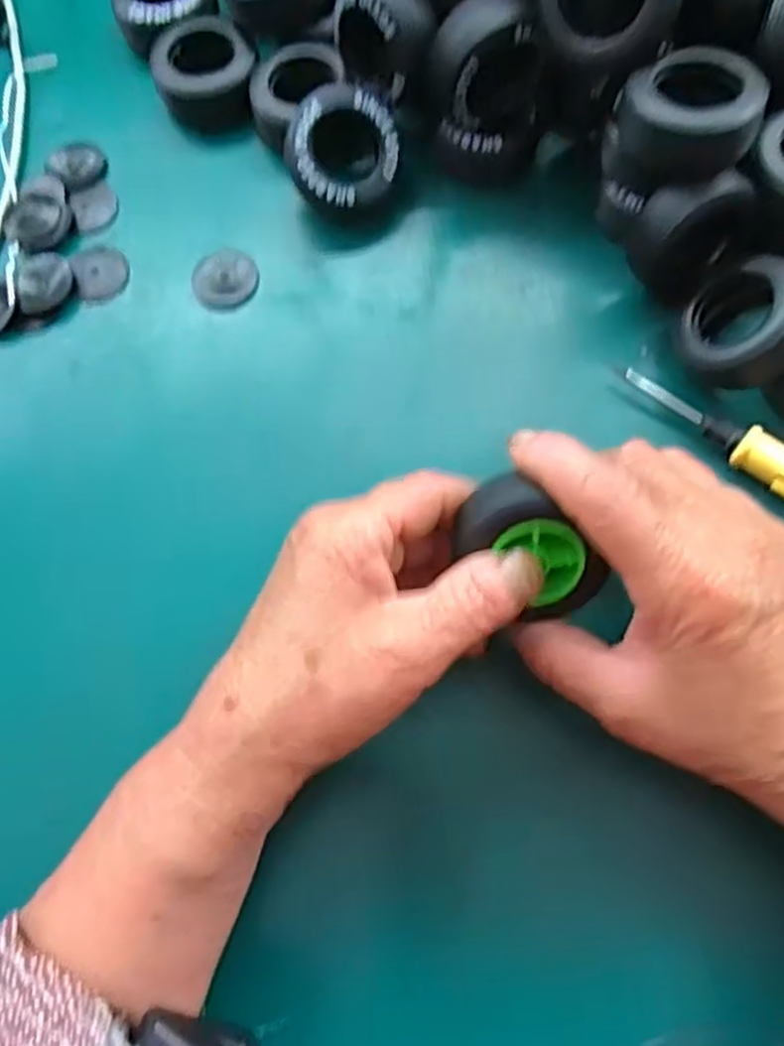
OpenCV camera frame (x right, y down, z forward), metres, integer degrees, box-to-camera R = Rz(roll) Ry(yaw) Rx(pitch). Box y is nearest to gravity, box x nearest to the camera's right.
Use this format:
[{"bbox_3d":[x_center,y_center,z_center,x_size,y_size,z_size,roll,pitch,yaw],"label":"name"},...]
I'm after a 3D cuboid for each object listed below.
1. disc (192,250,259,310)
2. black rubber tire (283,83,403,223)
[{"bbox_3d":[-0.072,-0.106,0.333,0.027,0.007,0.024,-21,72,-4],"label":"disc"},{"bbox_3d":[-0.022,-0.158,0.329,0.047,0.022,0.050,-2,102,-11],"label":"black rubber tire"}]

